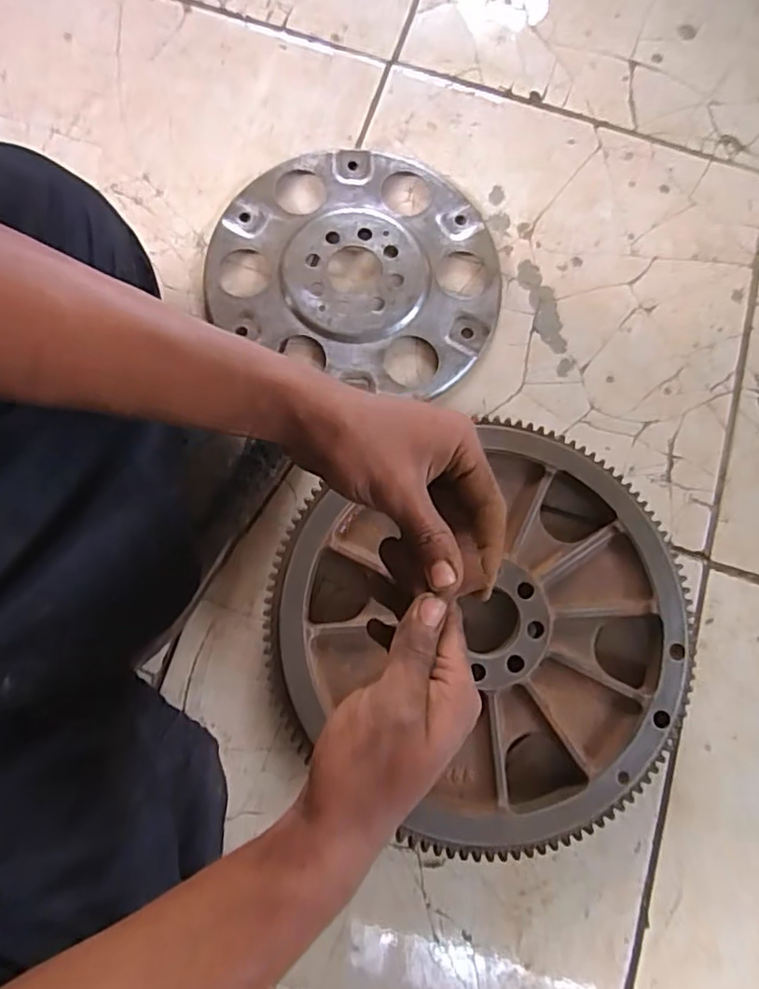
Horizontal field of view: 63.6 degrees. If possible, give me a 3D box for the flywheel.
[{"bbox_3d":[0.082,0.110,0.477,0.320,0.051,0.293,0,78,-1],"label":"flywheel"}]

